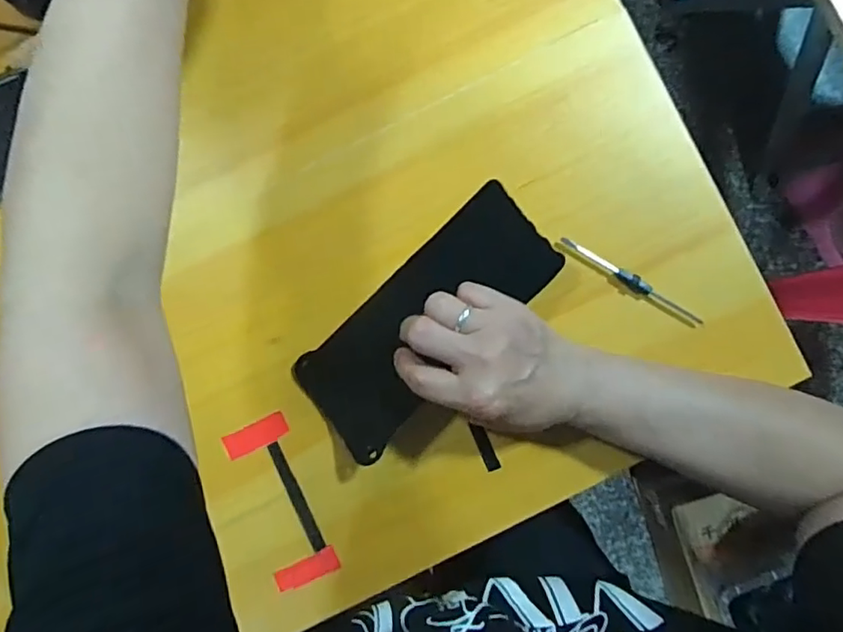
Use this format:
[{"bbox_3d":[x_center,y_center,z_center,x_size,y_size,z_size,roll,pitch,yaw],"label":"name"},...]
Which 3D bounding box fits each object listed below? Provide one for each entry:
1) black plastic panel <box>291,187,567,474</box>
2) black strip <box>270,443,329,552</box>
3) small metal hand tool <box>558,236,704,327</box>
[{"bbox_3d":[0.005,0.002,0.402,0.200,0.030,0.079,-44,91,-3],"label":"black plastic panel"},{"bbox_3d":[-0.090,0.130,0.413,0.009,0.004,0.083,-25,88,-8],"label":"black strip"},{"bbox_3d":[0.151,-0.024,0.410,0.114,0.011,0.009,31,88,-2],"label":"small metal hand tool"}]

